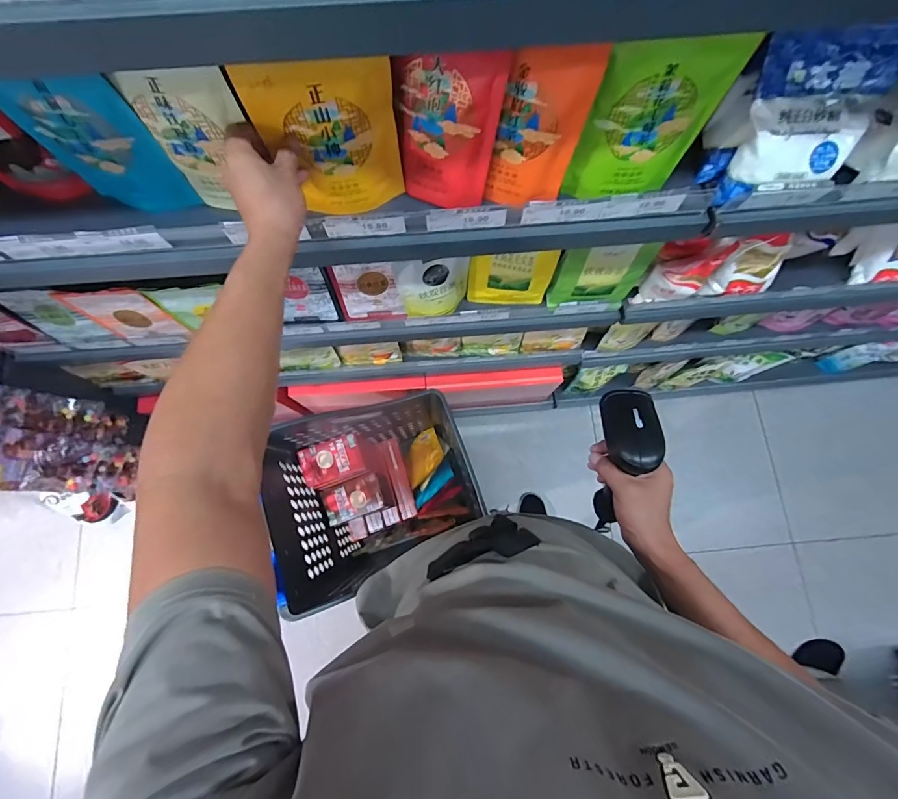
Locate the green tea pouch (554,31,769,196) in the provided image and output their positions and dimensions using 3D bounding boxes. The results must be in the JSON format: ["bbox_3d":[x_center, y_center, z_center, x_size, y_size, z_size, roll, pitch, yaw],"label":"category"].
[{"bbox_3d":[0.216,-0.293,0.461,0.133,0.180,0.027,-2,77,0],"label":"green tea pouch"}]

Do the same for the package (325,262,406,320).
[{"bbox_3d":[-0.146,-0.189,0.768,0.116,0.145,0.044,-2,77,0],"label":"package"}]

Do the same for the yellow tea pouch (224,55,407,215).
[{"bbox_3d":[-0.123,-0.274,0.457,0.138,0.169,0.029,-13,77,-2],"label":"yellow tea pouch"}]

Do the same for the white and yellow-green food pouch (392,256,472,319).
[{"bbox_3d":[-0.023,-0.200,0.754,0.131,0.148,0.043,-18,77,-4],"label":"white and yellow-green food pouch"}]

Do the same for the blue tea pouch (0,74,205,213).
[{"bbox_3d":[-0.384,-0.279,0.473,0.129,0.163,0.031,12,77,3],"label":"blue tea pouch"}]

